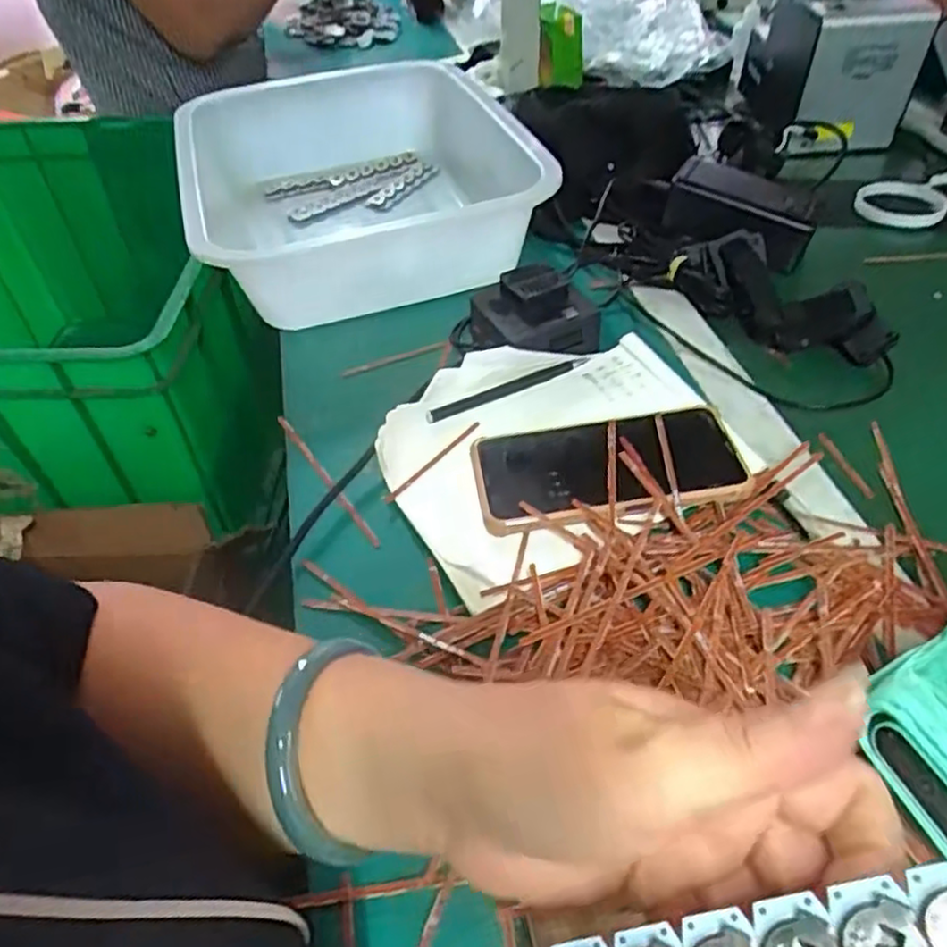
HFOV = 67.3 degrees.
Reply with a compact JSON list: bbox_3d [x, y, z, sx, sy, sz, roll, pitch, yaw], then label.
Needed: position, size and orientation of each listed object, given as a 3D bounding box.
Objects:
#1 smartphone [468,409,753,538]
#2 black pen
[{"bbox_3d":[0.082,-0.006,0.440,0.160,0.014,0.078,-7,44,1],"label":"smartphone"},{"bbox_3d":[0.025,-0.061,0.502,0.127,0.013,0.010,-24,49,-17],"label":"black pen"}]

